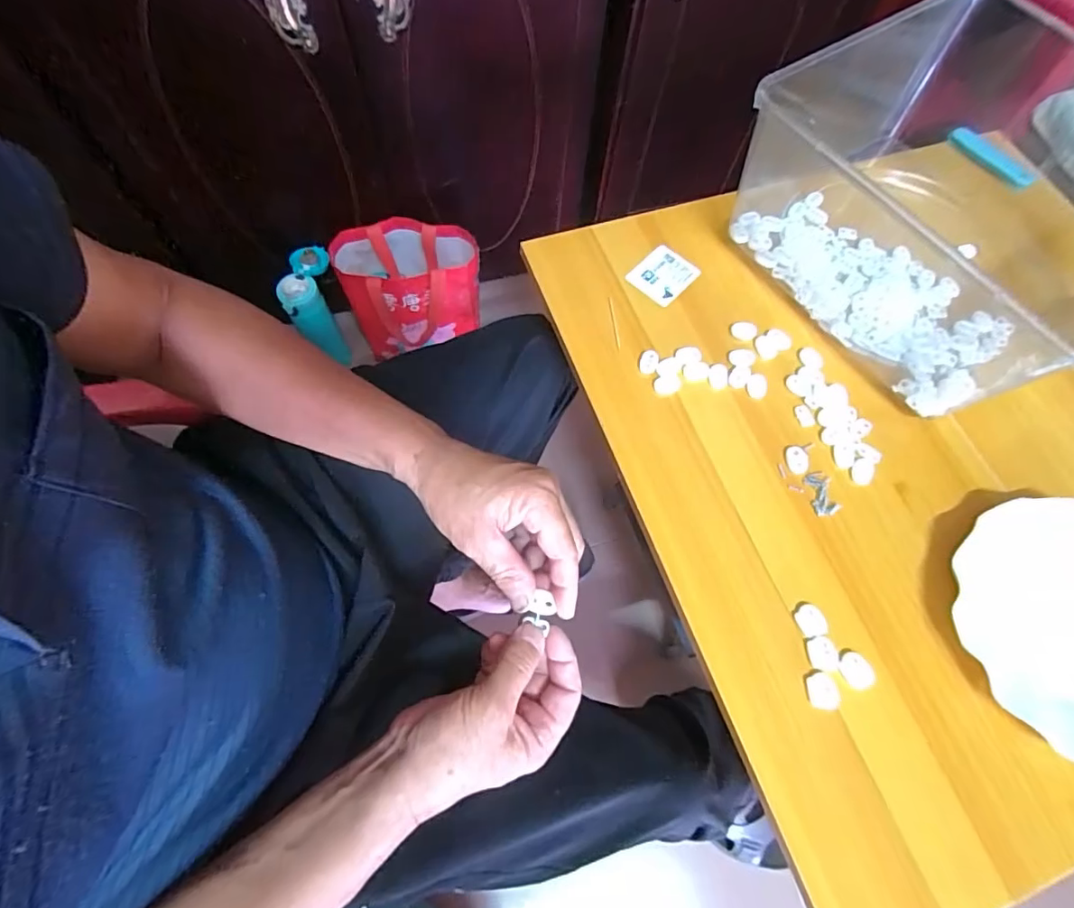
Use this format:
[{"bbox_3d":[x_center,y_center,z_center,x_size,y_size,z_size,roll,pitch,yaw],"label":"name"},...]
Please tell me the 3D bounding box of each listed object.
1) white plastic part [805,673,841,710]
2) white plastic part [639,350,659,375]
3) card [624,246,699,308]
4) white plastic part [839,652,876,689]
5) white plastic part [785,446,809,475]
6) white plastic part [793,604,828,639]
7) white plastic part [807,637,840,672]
[{"bbox_3d":[0.201,0.166,0.363,0.021,0.004,0.023,-1,67,-2],"label":"white plastic part"},{"bbox_3d":[0.099,-0.081,0.462,0.016,0.010,0.021,21,68,7],"label":"white plastic part"},{"bbox_3d":[0.123,-0.173,0.506,0.049,0.005,0.059,43,72,15],"label":"card"},{"bbox_3d":[0.227,0.154,0.368,0.023,0.005,0.023,1,67,-2],"label":"white plastic part"},{"bbox_3d":[0.216,0.005,0.432,0.018,0.005,0.023,3,67,-1],"label":"white plastic part"},{"bbox_3d":[0.202,0.123,0.383,0.020,0.004,0.023,-18,69,-9],"label":"white plastic part"},{"bbox_3d":[0.206,0.144,0.373,0.021,0.004,0.023,1,67,-2],"label":"white plastic part"}]

